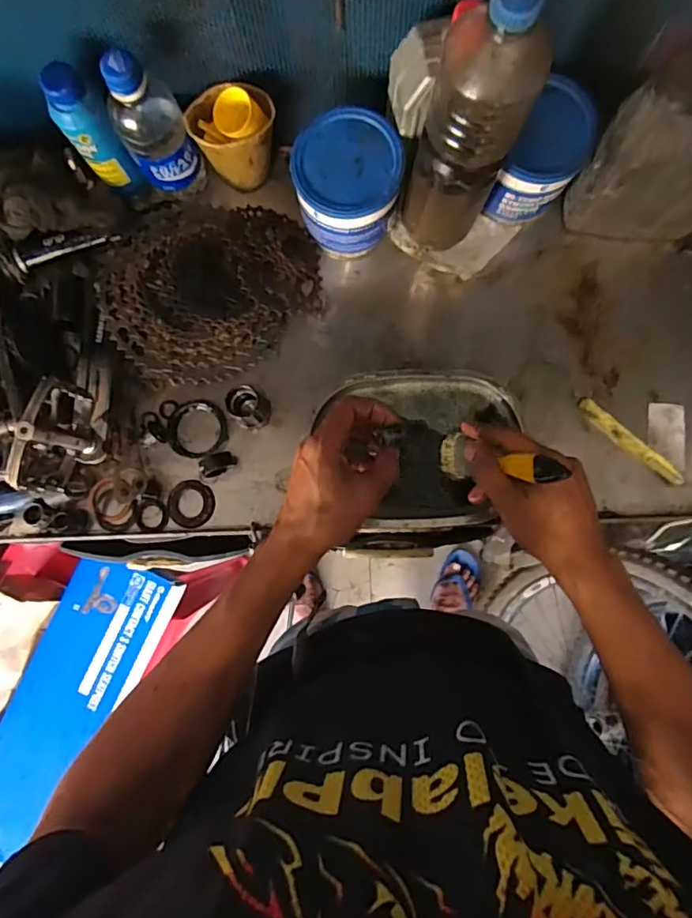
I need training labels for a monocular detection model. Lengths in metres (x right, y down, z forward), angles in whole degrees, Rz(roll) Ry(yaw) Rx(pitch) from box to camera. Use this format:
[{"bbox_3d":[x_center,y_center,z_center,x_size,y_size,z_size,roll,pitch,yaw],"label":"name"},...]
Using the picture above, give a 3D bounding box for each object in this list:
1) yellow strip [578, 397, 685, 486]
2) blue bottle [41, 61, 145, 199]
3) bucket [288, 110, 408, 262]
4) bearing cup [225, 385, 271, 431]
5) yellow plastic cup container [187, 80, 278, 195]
[{"bbox_3d":[0.286,-0.017,0.556,0.125,0.010,0.016,42,87,6],"label":"yellow strip"},{"bbox_3d":[-0.238,-0.304,0.528,0.039,0.142,0.038,-34,83,-2],"label":"blue bottle"},{"bbox_3d":[0.003,-0.266,0.550,0.098,0.105,0.095,0,83,2],"label":"bucket"},{"bbox_3d":[-0.097,-0.052,0.551,0.037,0.050,0.036,0,83,2],"label":"bearing cup"},{"bbox_3d":[-0.109,-0.319,0.551,0.075,0.098,0.058,-39,84,-2],"label":"yellow plastic cup container"}]

